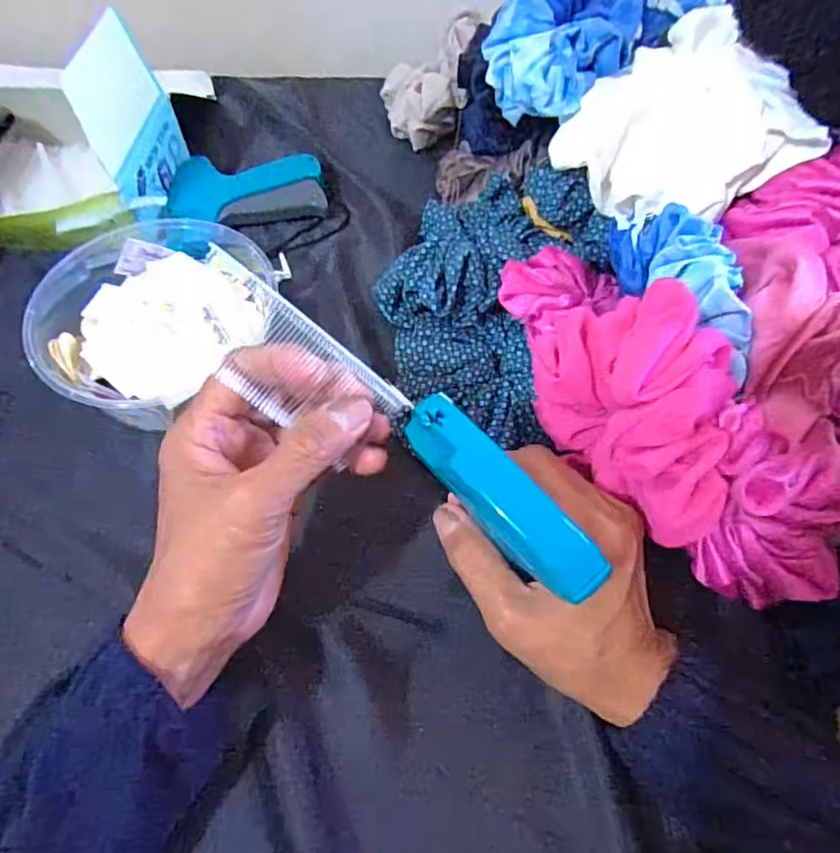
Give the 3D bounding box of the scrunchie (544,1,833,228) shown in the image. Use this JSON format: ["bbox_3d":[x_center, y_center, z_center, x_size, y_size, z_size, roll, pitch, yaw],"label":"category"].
[{"bbox_3d":[0.145,-0.174,0.352,0.107,0.065,0.120,-18,61,-12],"label":"scrunchie"}]

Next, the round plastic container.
[{"bbox_3d":[-0.166,-0.069,0.388,0.139,0.056,0.150,37,65,19],"label":"round plastic container"}]

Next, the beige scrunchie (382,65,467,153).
[{"bbox_3d":[-0.004,-0.284,0.519,0.046,0.058,0.087,-23,62,-14],"label":"beige scrunchie"}]

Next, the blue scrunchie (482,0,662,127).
[{"bbox_3d":[0.094,-0.247,0.390,0.103,0.068,0.094,18,60,9],"label":"blue scrunchie"}]

